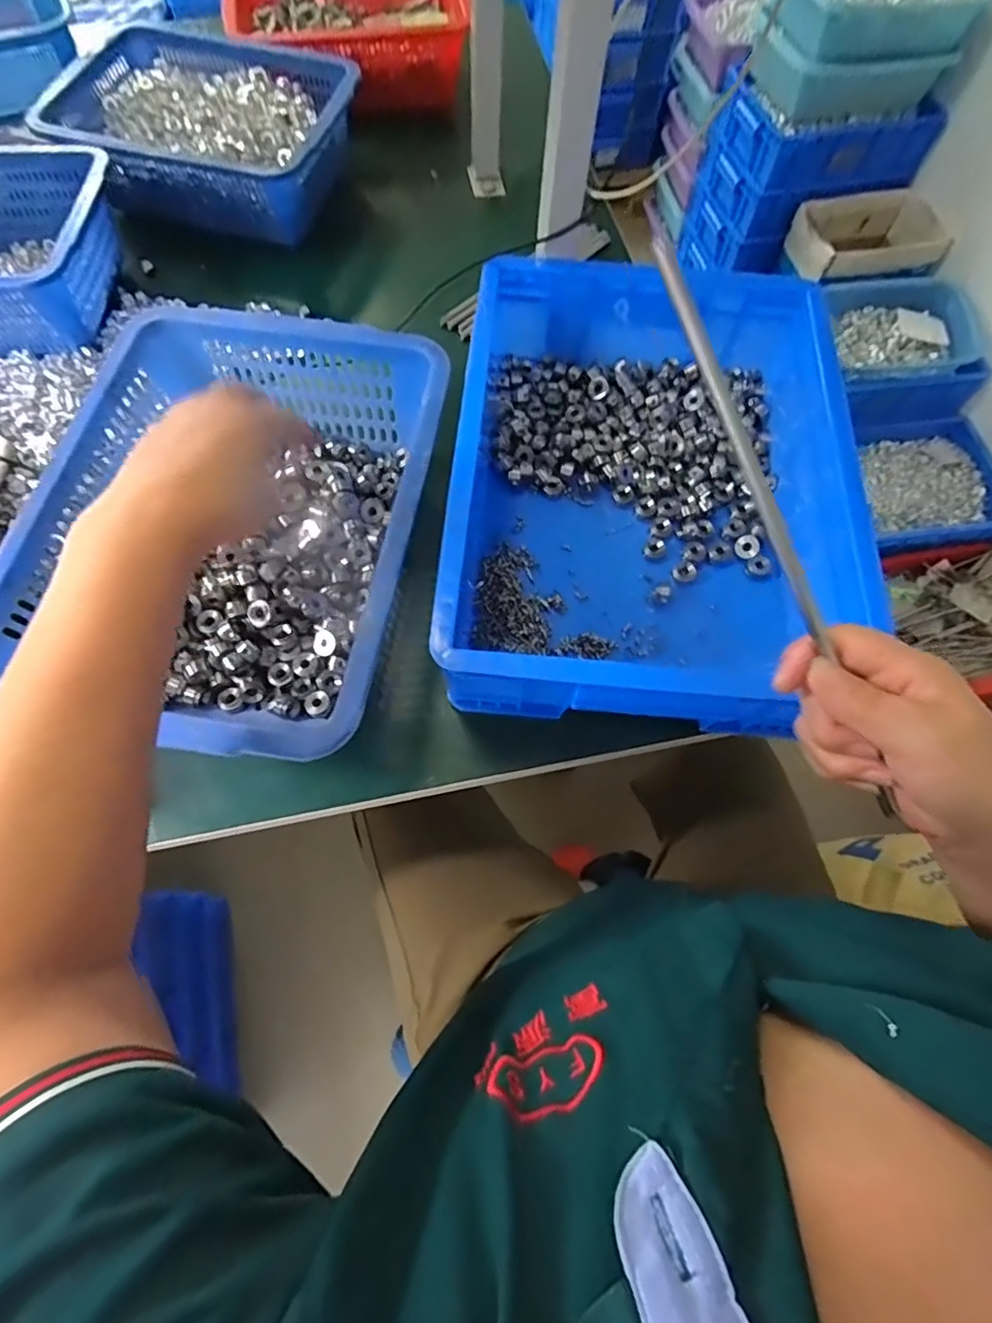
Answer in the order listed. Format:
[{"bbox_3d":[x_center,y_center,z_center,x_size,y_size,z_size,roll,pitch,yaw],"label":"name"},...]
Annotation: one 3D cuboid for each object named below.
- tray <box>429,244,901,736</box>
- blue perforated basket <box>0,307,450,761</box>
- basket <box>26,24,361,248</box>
[{"bbox_3d":[0.125,-0.160,0.488,0.301,0.105,0.404,5,68,0],"label":"tray"},{"bbox_3d":[-0.191,-0.109,0.454,0.266,0.103,0.343,10,68,2],"label":"blue perforated basket"},{"bbox_3d":[-0.329,-0.616,0.688,0.313,0.108,0.228,9,68,2],"label":"basket"}]

